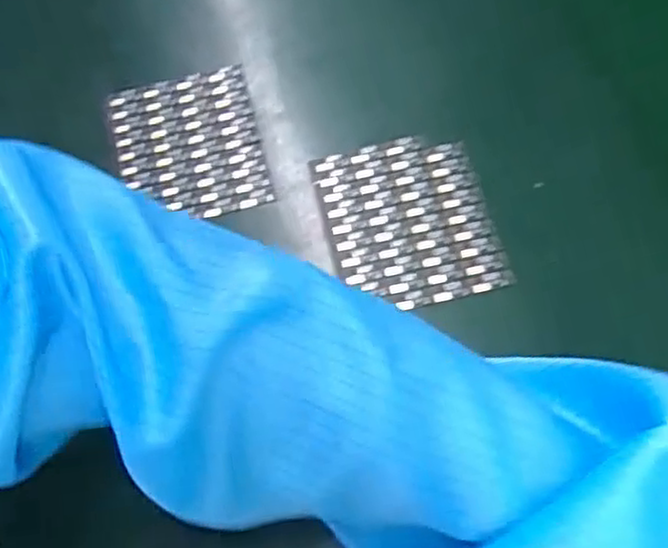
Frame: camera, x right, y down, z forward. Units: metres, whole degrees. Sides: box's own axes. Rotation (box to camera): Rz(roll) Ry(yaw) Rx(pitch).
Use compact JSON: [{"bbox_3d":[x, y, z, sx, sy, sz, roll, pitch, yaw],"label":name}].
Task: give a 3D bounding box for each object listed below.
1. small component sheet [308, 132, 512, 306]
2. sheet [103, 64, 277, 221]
[{"bbox_3d":[0.039,-0.028,0.389,0.084,0.008,0.095,-12,63,-4],"label":"small component sheet"},{"bbox_3d":[-0.082,-0.071,0.420,0.081,0.010,0.095,-14,63,-5],"label":"sheet"}]

